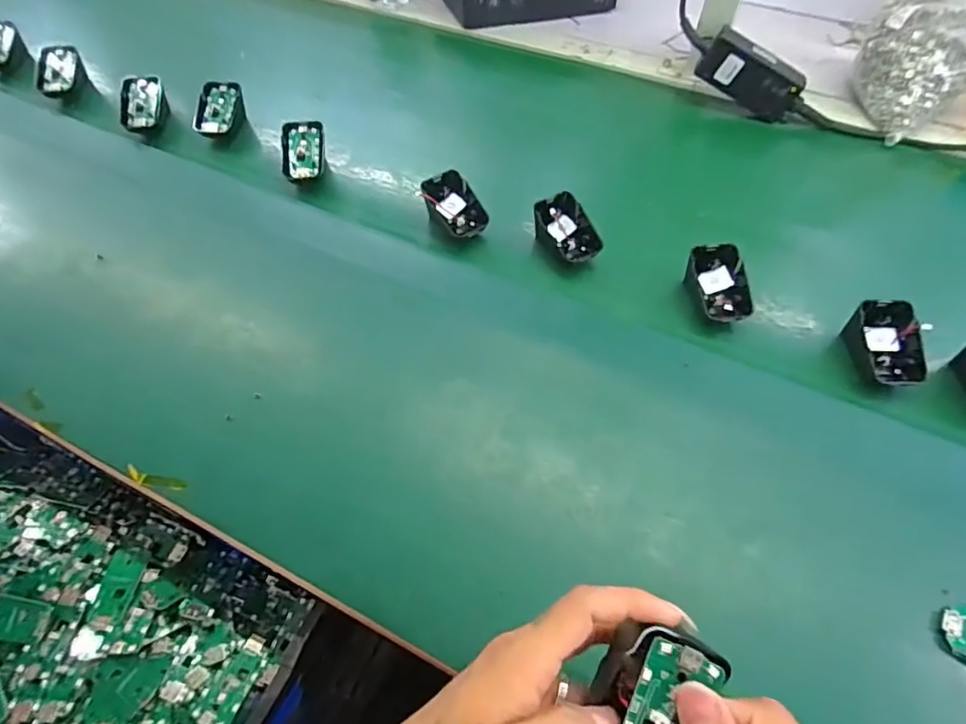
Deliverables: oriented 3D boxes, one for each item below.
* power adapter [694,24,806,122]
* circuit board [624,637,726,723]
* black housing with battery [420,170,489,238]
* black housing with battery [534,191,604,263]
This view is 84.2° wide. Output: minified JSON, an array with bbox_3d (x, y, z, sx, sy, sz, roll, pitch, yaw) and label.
[{"bbox_3d":[0.309,-0.328,0.614,0.118,0.054,0.032,31,60,-4],"label":"power adapter"},{"bbox_3d":[0.076,0.152,0.224,0.031,0.010,0.063,20,80,13],"label":"circuit board"},{"bbox_3d":[-0.028,-0.148,0.520,0.049,0.044,0.065,-31,64,-12],"label":"black housing with battery"},{"bbox_3d":[0.082,-0.122,0.505,0.068,0.045,0.048,39,71,22],"label":"black housing with battery"}]

